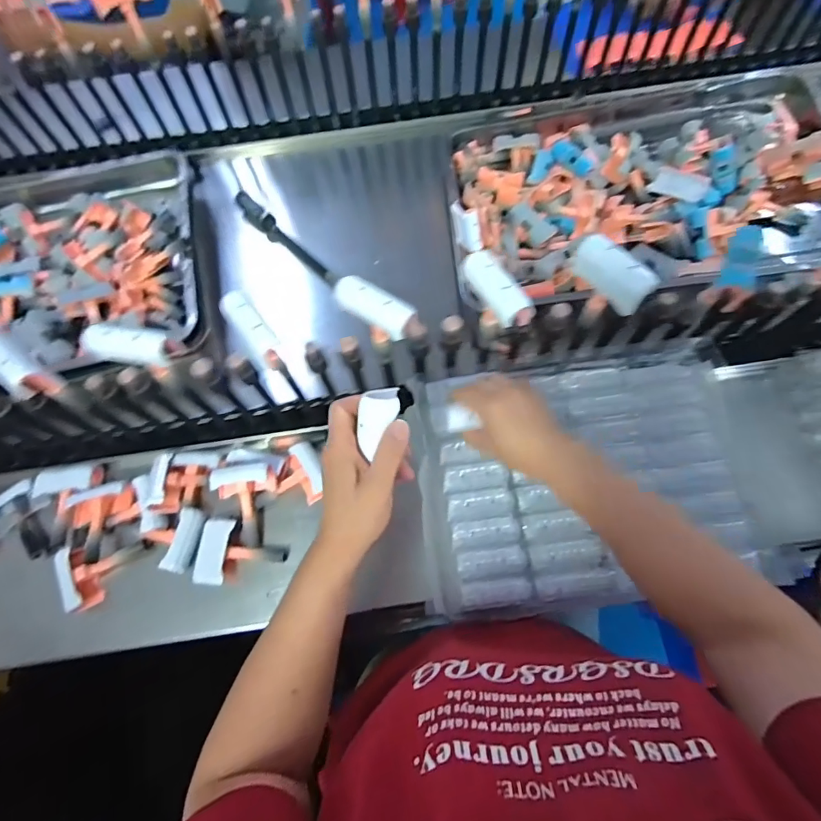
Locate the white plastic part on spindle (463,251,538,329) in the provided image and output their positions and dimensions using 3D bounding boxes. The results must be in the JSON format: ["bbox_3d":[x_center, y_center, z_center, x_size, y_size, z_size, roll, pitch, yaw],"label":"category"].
[{"bbox_3d":[0.080,-0.116,0.447,0.031,0.032,0.083,-34,74,-11],"label":"white plastic part on spindle"}]

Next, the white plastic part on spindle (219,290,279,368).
[{"bbox_3d":[-0.153,-0.083,0.447,0.027,0.029,0.077,-36,74,-11],"label":"white plastic part on spindle"}]

